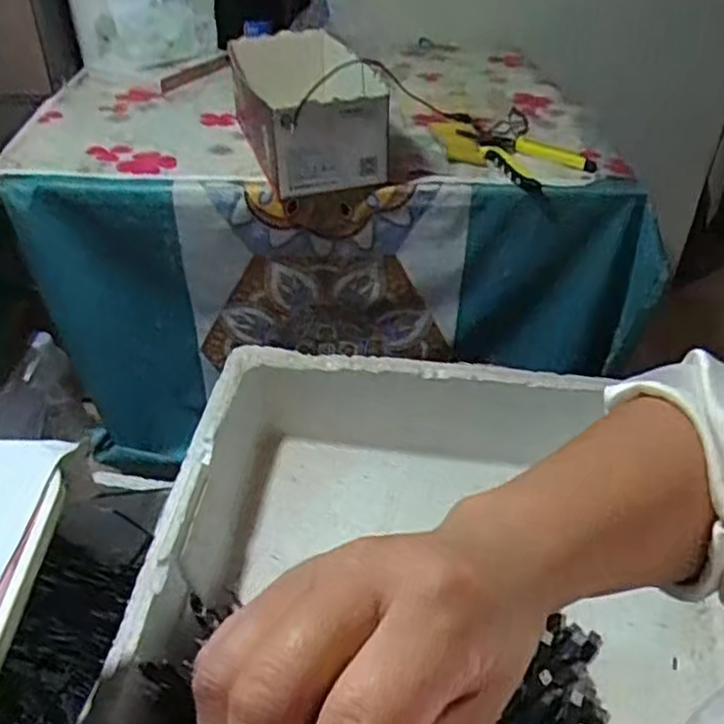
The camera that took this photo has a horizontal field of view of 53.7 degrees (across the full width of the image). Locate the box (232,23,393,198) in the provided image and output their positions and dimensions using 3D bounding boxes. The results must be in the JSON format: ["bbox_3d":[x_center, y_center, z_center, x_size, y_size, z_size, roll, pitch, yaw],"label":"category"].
[{"bbox_3d":[-0.060,-0.284,0.801,0.130,0.102,0.251,-8,39,-14],"label":"box"}]

